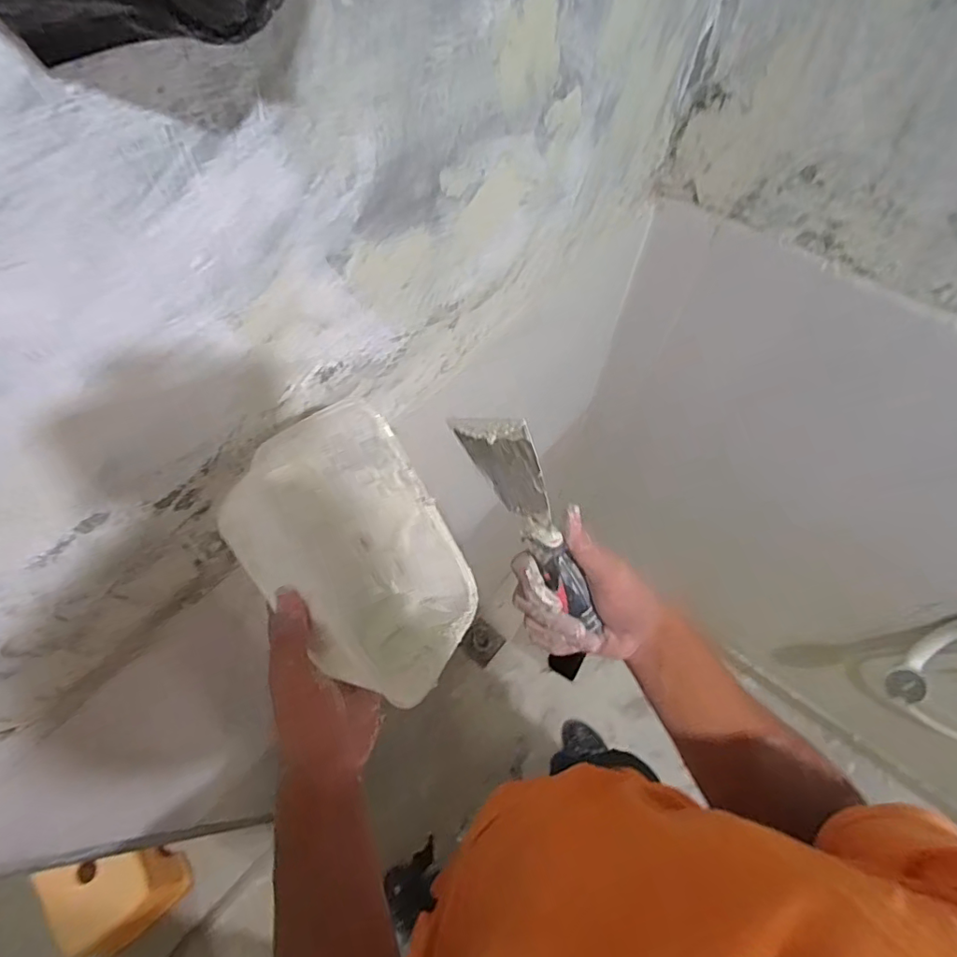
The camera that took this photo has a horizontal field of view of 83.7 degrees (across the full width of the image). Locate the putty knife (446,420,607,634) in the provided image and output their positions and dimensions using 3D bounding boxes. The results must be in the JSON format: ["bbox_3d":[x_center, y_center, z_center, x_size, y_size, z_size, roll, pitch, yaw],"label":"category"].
[{"bbox_3d":[0.041,0.035,0.365,0.020,0.177,0.065,-36,24,-19],"label":"putty knife"}]

